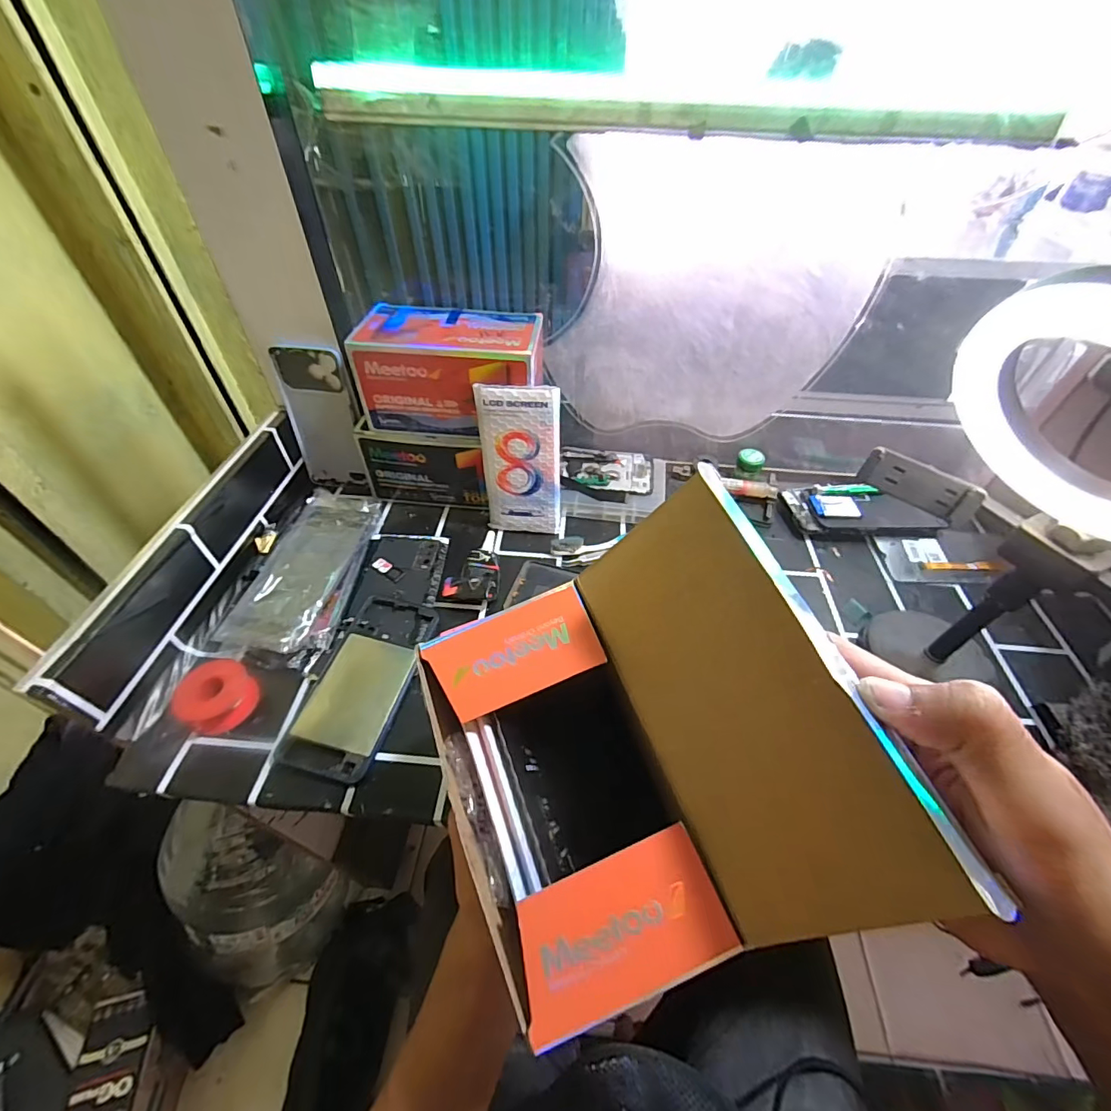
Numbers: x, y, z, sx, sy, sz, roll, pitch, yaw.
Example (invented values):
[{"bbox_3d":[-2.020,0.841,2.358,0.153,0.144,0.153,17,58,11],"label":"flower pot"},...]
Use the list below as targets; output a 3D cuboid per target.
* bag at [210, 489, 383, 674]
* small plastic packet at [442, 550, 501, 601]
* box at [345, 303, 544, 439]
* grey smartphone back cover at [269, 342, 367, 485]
[{"bbox_3d":[-0.249,0.004,0.491,0.094,0.028,0.220,1,48,-1],"label":"bag"},{"bbox_3d":[-0.083,0.021,0.489,0.050,0.019,0.059,4,48,2],"label":"small plastic packet"},{"bbox_3d":[-0.101,-0.191,0.500,0.183,0.092,0.093,5,48,3],"label":"box"},{"bbox_3d":[-0.264,-0.155,0.552,0.079,0.166,0.011,5,40,3],"label":"grey smartphone back cover"}]

